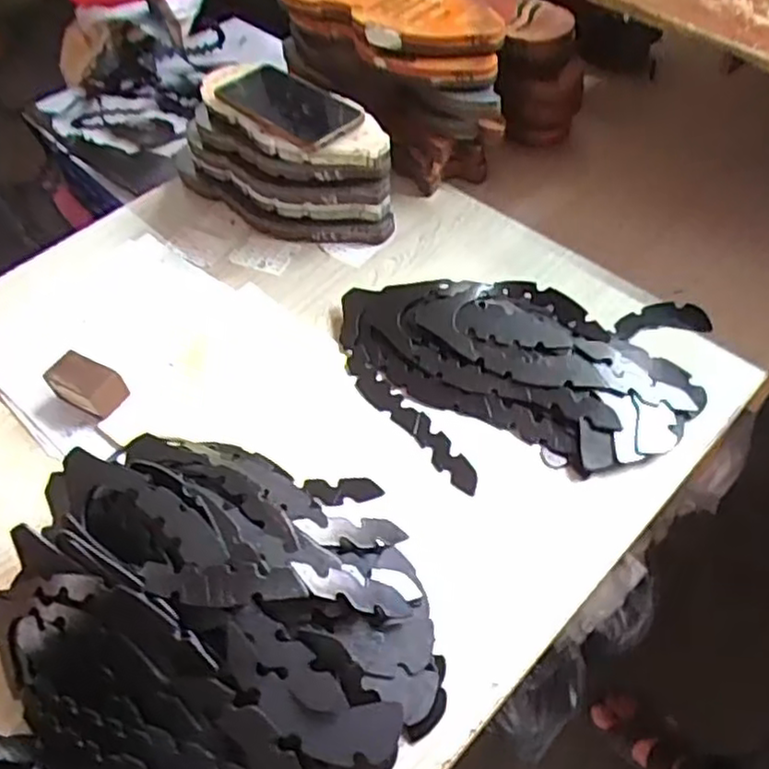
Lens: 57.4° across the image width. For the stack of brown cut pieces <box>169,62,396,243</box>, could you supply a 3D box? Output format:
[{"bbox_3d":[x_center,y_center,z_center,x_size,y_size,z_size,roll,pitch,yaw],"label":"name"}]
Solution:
[{"bbox_3d":[-0.122,-0.262,0.792,0.294,0.134,0.114,31,61,25],"label":"stack of brown cut pieces"}]

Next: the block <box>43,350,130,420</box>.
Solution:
[{"bbox_3d":[-0.277,0.001,0.658,0.066,0.033,0.038,19,56,18],"label":"block"}]

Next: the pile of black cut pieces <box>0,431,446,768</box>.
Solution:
[{"bbox_3d":[-0.112,0.157,0.474,0.336,0.091,0.290,34,62,26],"label":"pile of black cut pieces"}]

